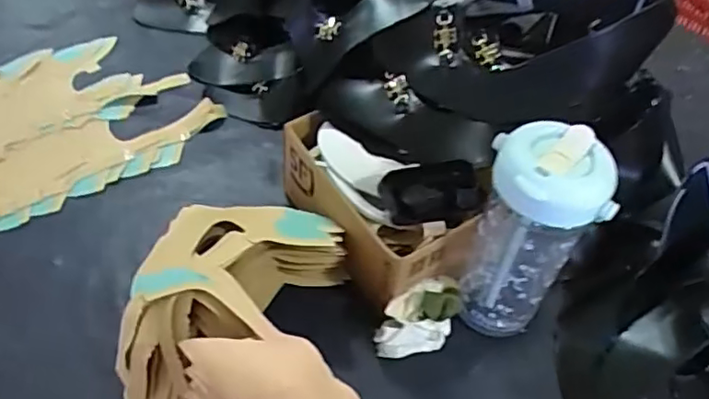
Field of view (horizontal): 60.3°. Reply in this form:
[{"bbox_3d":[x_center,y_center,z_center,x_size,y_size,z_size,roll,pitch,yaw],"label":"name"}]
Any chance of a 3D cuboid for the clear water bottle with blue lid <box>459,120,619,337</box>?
[{"bbox_3d":[0.146,0.041,0.532,0.088,0.215,0.079,11,46,4],"label":"clear water bottle with blue lid"}]

